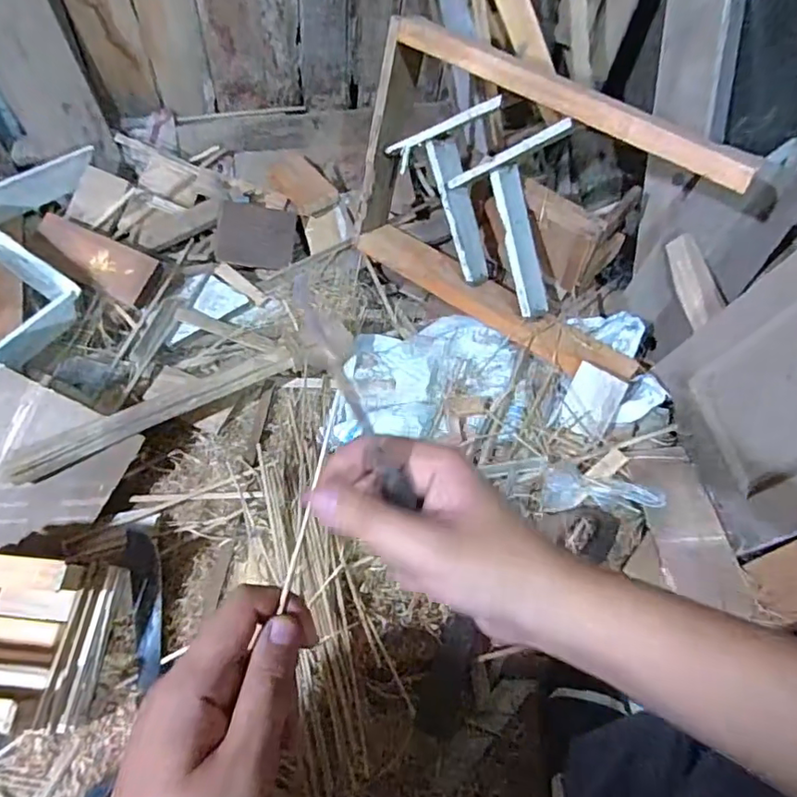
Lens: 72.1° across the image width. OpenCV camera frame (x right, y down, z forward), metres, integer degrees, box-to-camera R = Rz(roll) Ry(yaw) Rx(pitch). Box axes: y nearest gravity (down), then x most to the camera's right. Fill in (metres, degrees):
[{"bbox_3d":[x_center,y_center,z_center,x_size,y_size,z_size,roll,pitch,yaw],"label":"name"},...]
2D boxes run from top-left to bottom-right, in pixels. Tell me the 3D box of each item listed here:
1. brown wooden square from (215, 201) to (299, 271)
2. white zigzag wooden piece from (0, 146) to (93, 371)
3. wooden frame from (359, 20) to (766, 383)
[{"bbox_3d":[-0.302,-0.343,1.169,0.154,0.128,0.014,7,22,-13],"label":"brown wooden square"},{"bbox_3d":[-0.694,-0.279,1.013,0.206,0.112,0.490,-9,59,-8],"label":"white zigzag wooden piece"},{"bbox_3d":[0.197,-0.321,0.943,0.619,0.426,0.114,35,47,17],"label":"wooden frame"}]

